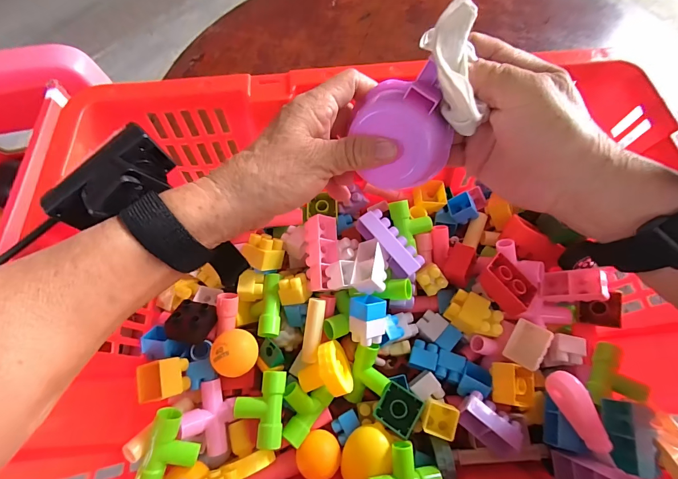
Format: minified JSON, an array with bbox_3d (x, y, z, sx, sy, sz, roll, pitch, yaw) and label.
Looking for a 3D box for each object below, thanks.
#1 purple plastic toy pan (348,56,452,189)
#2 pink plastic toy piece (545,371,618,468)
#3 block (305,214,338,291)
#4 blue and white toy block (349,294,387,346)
[{"bbox_3d":[0.042,-0.070,0.230,0.059,0.068,0.019,-15,20,22],"label":"purple plastic toy pan"},{"bbox_3d":[0.173,0.126,0.245,0.017,0.018,0.065,-25,80,-10],"label":"pink plastic toy piece"},{"bbox_3d":[-0.016,0.012,0.329,0.027,0.019,0.071,8,72,-41],"label":"block"},{"bbox_3d":[0.025,0.070,0.304,0.026,0.025,0.037,-5,100,-34],"label":"blue and white toy block"}]

